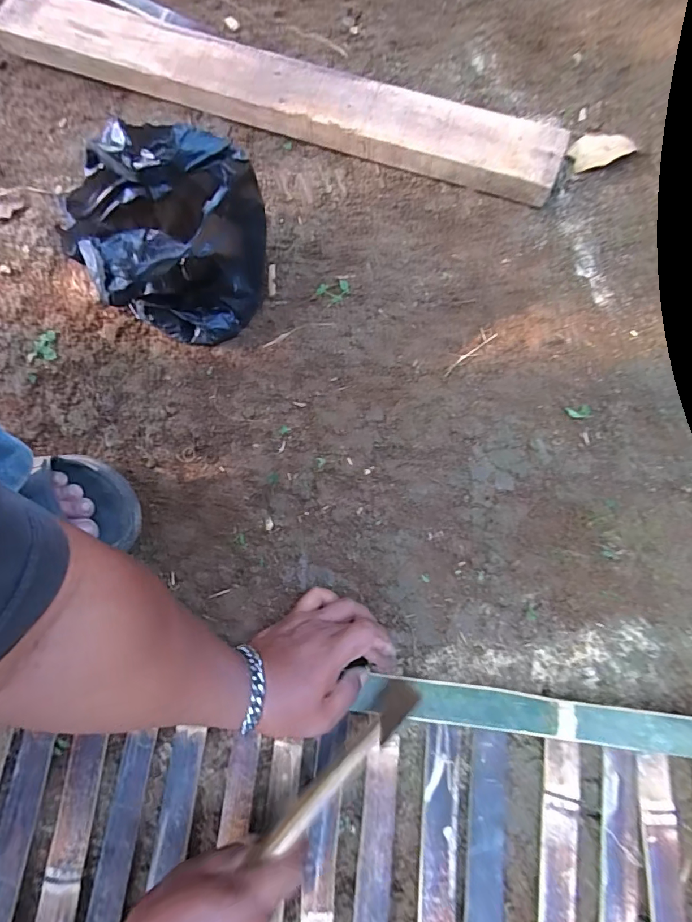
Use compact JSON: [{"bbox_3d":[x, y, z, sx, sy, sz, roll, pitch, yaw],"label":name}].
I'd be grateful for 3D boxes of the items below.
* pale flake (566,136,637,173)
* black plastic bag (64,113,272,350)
[{"bbox_3d":[0.313,-0.387,0.559,0.079,0.011,0.048,-21,78,-5],"label":"pale flake"},{"bbox_3d":[-0.178,-0.224,0.447,0.160,0.169,0.160,-40,80,-9],"label":"black plastic bag"}]

